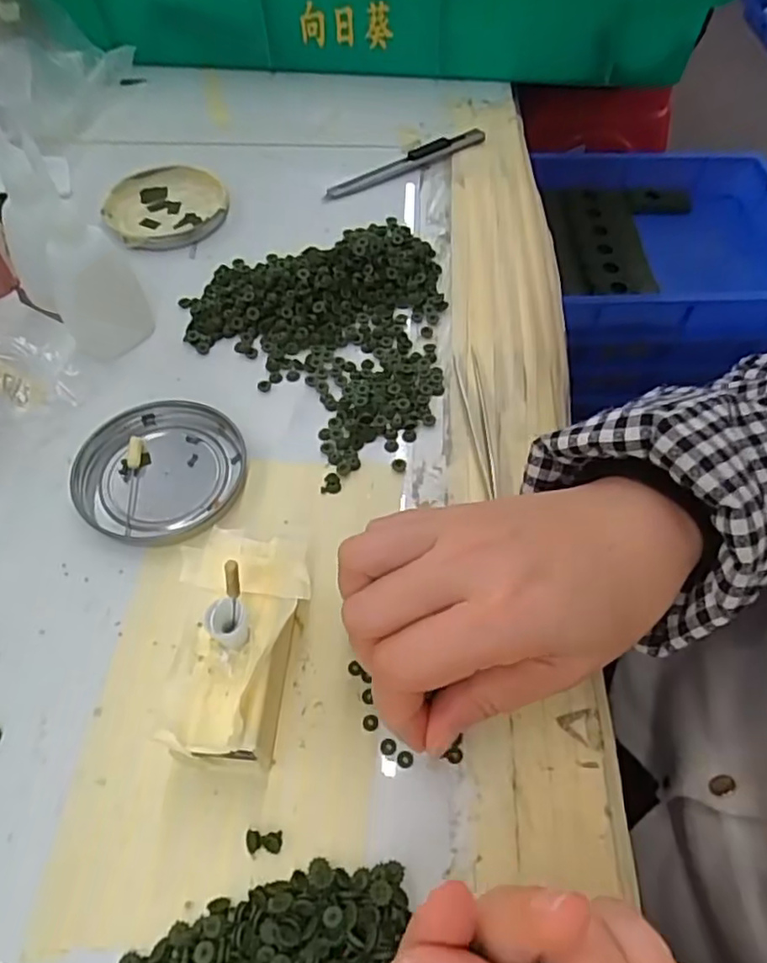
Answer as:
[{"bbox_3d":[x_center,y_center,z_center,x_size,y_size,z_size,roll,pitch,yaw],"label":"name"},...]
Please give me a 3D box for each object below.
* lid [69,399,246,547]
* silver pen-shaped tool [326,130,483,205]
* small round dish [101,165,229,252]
[{"bbox_3d":[-0.108,-0.006,0.310,0.075,0.008,0.076,0,56,0],"label":"lid"},{"bbox_3d":[0.017,-0.226,0.456,0.132,0.012,0.015,-27,60,-17],"label":"silver pen-shaped tool"},{"bbox_3d":[-0.145,-0.183,0.429,0.078,0.010,0.077,0,56,0],"label":"small round dish"}]

